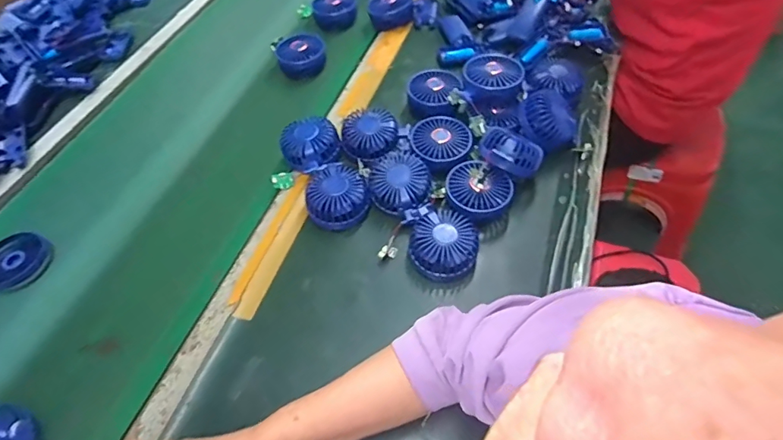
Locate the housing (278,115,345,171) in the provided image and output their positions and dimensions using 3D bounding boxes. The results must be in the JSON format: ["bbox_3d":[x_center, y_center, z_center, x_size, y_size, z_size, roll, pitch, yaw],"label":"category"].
[{"bbox_3d":[-0.121,-0.111,0.703,0.087,0.044,0.089,-28,56,-15],"label":"housing"}]

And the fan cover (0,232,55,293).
[{"bbox_3d":[-0.521,0.057,0.651,0.085,0.020,0.087,25,60,21],"label":"fan cover"}]

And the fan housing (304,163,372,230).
[{"bbox_3d":[-0.077,-0.035,0.658,0.087,0.050,0.101,-15,54,-6],"label":"fan housing"}]

